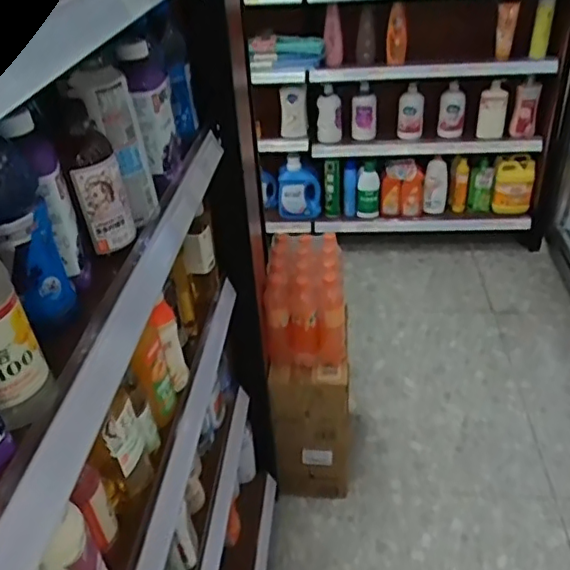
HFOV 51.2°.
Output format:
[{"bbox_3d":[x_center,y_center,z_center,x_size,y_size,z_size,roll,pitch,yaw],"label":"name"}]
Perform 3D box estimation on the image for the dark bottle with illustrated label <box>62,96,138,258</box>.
[{"bbox_3d":[-0.198,-0.112,0.632,0.053,0.143,0.058,-13,36,-12],"label":"dark bottle with illustrated label"}]

